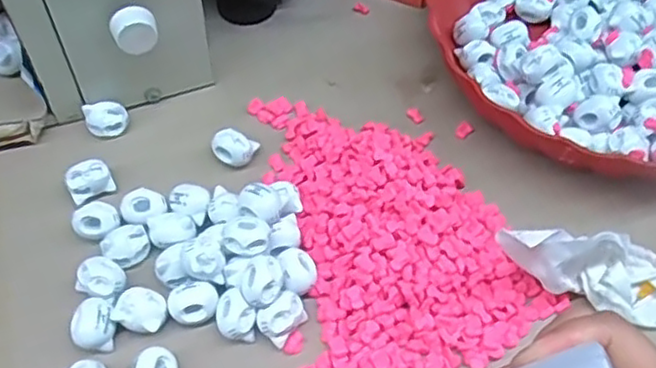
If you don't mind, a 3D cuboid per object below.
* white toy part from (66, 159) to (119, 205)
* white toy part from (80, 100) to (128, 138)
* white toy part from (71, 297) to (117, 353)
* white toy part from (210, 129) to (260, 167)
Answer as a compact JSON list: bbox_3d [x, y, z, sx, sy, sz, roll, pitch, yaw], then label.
[{"bbox_3d":[-0.142,-0.002,0.403,0.025,0.018,0.017,-26,57,-18],"label":"white toy part"},{"bbox_3d":[-0.141,-0.041,0.433,0.025,0.019,0.018,-18,55,-13],"label":"white toy part"},{"bbox_3d":[-0.120,0.073,0.348,0.022,0.019,0.026,-22,56,-16],"label":"white toy part"},{"bbox_3d":[-0.058,-0.022,0.421,0.023,0.016,0.020,23,56,17],"label":"white toy part"}]

